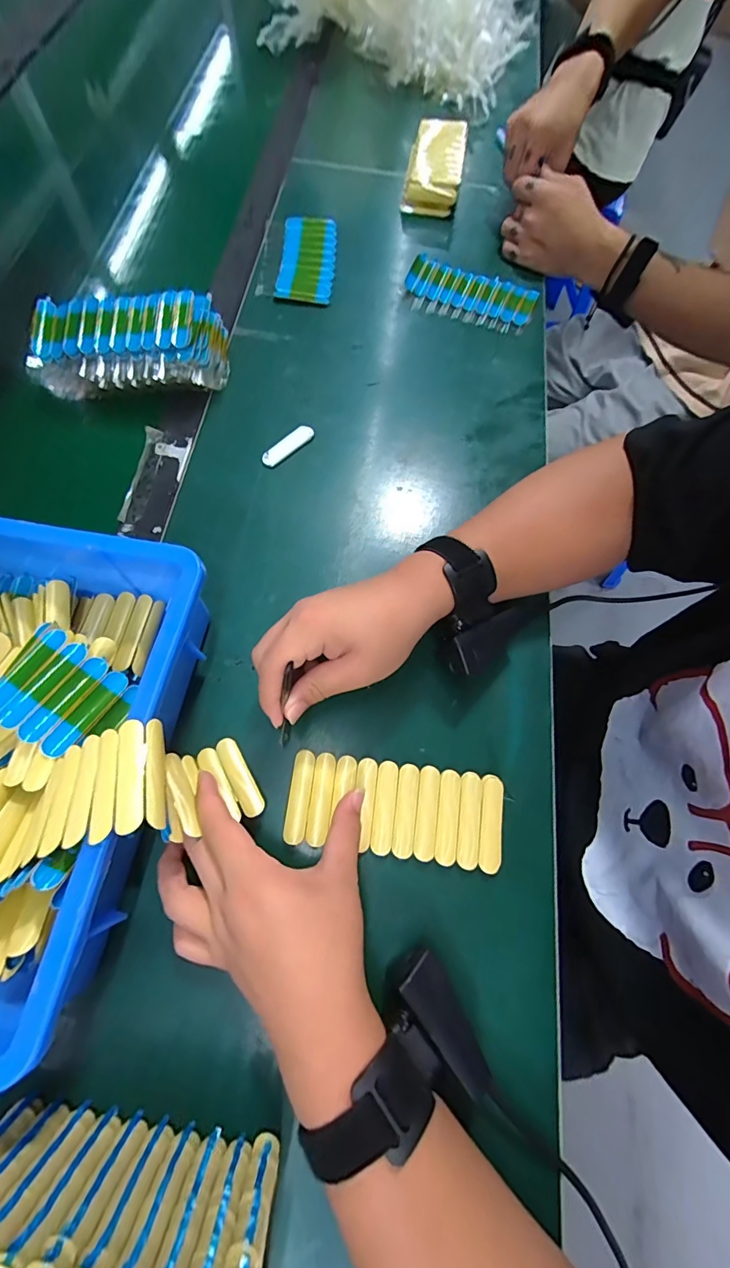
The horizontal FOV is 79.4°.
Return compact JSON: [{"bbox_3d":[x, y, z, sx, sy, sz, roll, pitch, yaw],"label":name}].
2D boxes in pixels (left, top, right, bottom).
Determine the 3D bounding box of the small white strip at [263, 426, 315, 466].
[{"bbox_3d":[-0.075,-0.186,0.432,0.059,0.005,0.016,-43,76,-15],"label":"small white strip"}]

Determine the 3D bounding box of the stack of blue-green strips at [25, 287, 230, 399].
[{"bbox_3d":[-0.230,-0.278,0.431,0.177,0.060,0.097,-5,70,-3],"label":"stack of blue-green strips"}]

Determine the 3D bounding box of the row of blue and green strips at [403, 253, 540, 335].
[{"bbox_3d":[0.126,-0.406,0.520,0.151,0.014,0.084,18,70,6],"label":"row of blue and green strips"}]

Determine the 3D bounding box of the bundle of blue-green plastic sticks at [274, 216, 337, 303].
[{"bbox_3d":[-0.069,-0.451,0.528,0.065,0.012,0.144,3,70,0],"label":"bundle of blue-green plastic sticks"}]

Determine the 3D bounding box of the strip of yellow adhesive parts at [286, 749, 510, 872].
[{"bbox_3d":[0.023,0.126,0.320,0.153,0.005,0.062,9,70,0],"label":"strip of yellow adhesive parts"}]

